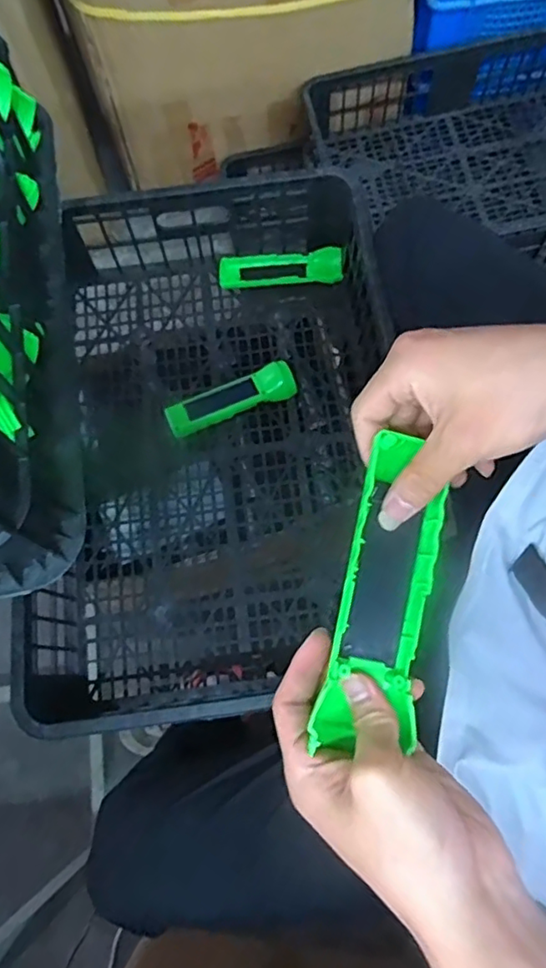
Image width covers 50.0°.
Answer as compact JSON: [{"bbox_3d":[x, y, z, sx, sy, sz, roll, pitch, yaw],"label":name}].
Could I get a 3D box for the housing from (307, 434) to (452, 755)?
[{"bbox_3d":[0.057,0.055,0.295,0.044,0.025,0.156,11,86,5],"label":"housing"}]

